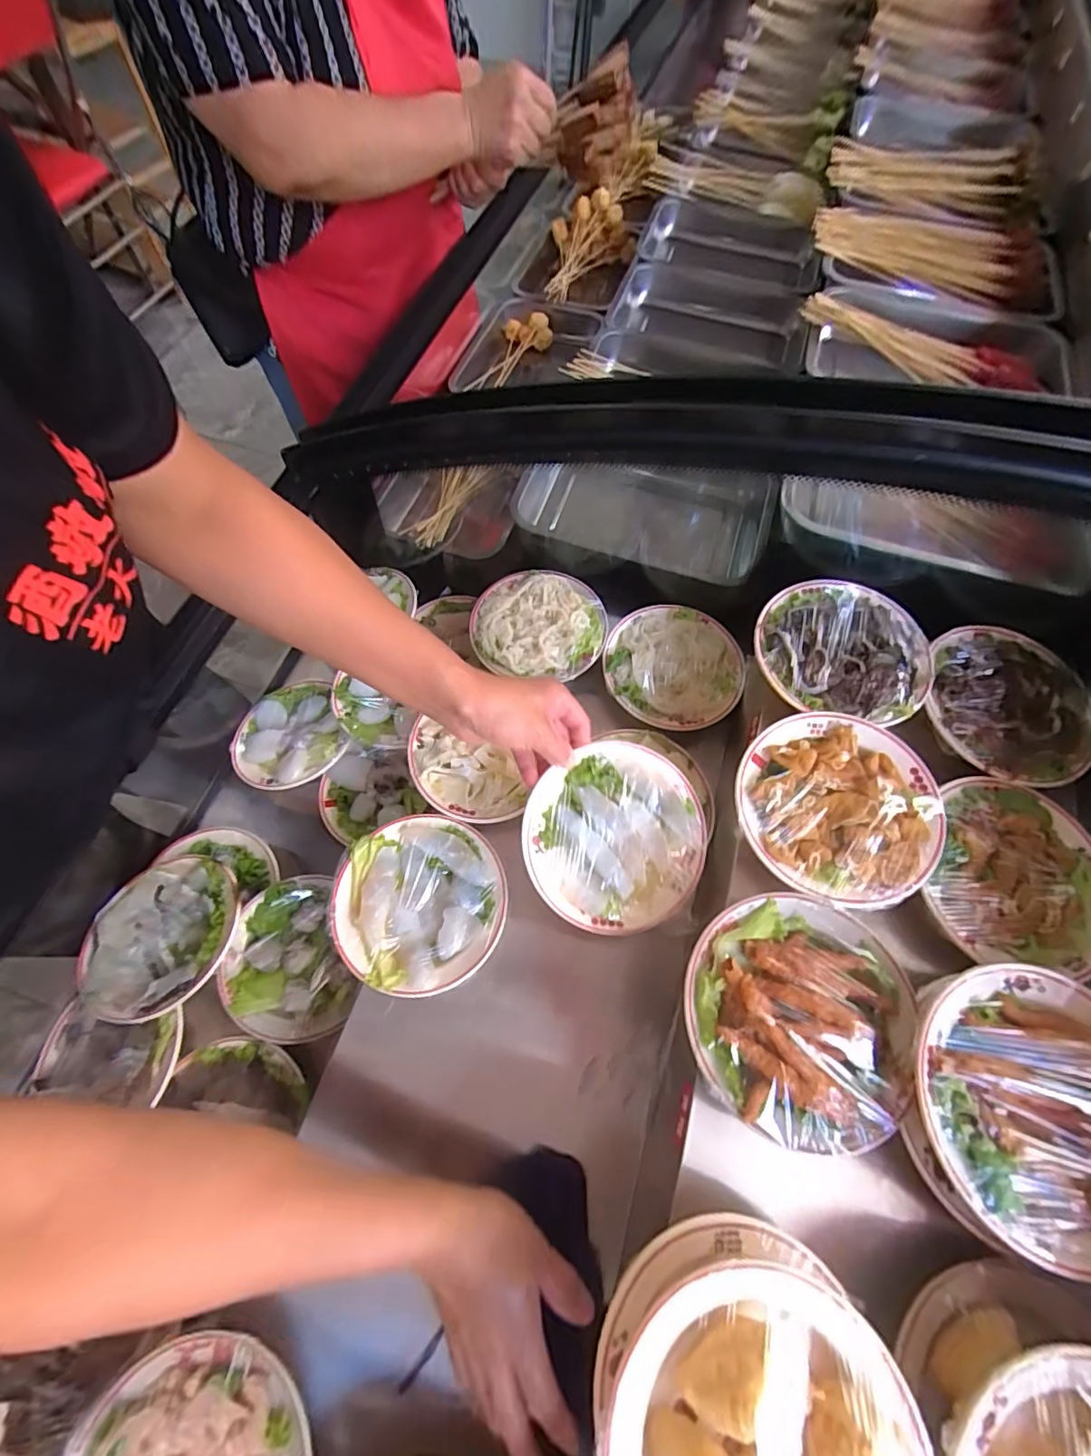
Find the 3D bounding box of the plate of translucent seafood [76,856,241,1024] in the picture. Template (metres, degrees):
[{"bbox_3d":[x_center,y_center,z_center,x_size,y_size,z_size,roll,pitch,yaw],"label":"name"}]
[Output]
[{"bbox_3d":[-0.376,0.203,0.530,0.141,0.052,0.145,1,66,-2],"label":"plate of translucent seafood"}]

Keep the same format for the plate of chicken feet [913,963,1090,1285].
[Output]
[{"bbox_3d":[0.296,0.228,0.325,0.143,0.045,0.146,24,68,8],"label":"plate of chicken feet"}]

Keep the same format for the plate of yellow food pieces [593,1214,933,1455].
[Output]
[{"bbox_3d":[0.103,0.352,0.260,0.148,0.059,0.147,1,66,-2],"label":"plate of yellow food pieces"}]

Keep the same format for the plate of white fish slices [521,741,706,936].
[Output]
[{"bbox_3d":[0.059,0.092,0.454,0.146,0.030,0.146,1,81,-4],"label":"plate of white fish slices"}]

